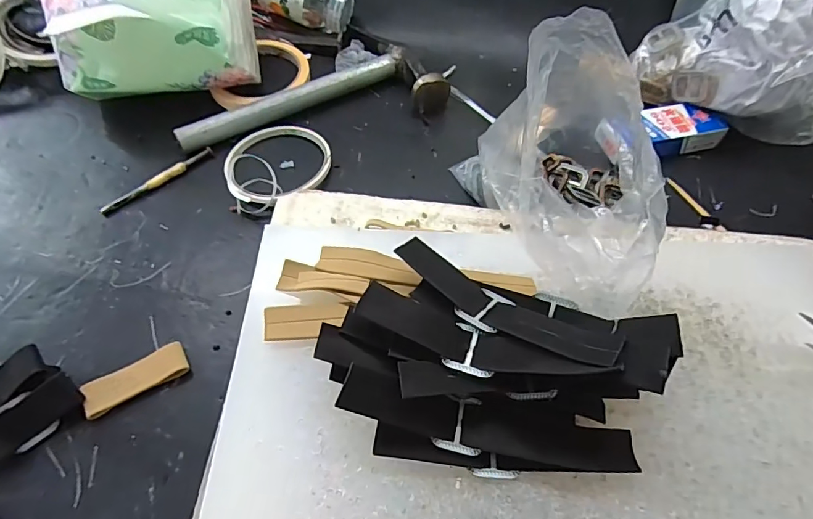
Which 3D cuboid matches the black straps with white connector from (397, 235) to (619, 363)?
[{"bbox_3d":[0.046,0.023,0.241,0.121,0.019,0.026,26,60,29],"label":"black straps with white connector"}]

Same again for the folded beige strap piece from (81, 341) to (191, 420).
[{"bbox_3d":[-0.165,0.073,0.287,0.058,0.010,0.021,-25,63,-17],"label":"folded beige strap piece"}]

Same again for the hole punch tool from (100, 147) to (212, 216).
[{"bbox_3d":[-0.197,-0.063,0.372,0.093,0.008,0.007,-38,67,-22],"label":"hole punch tool"}]

